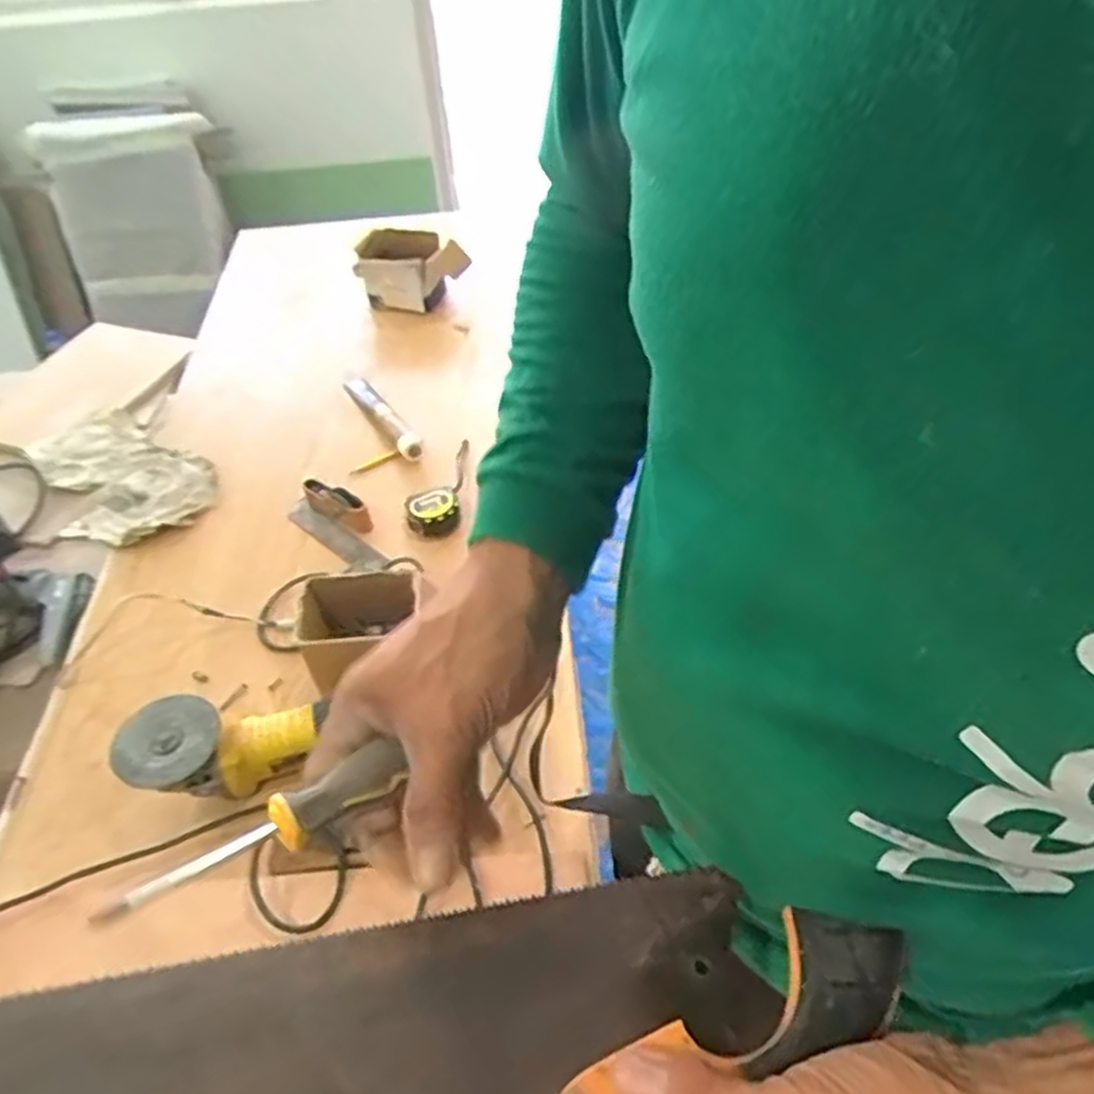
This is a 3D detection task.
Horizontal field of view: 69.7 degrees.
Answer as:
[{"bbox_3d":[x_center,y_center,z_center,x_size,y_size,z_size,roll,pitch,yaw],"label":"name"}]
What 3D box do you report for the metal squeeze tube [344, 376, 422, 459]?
[{"bbox_3d":[-0.257,-0.204,1.209,0.042,0.039,0.249,-28,52,-20],"label":"metal squeeze tube"}]

